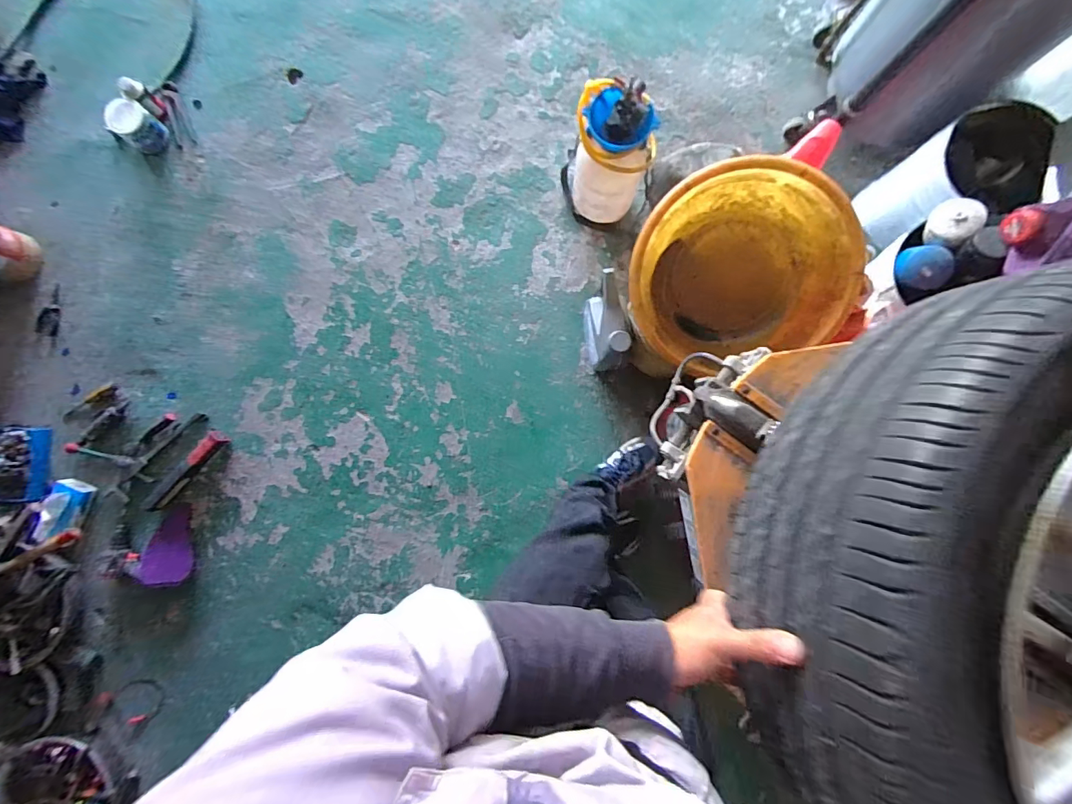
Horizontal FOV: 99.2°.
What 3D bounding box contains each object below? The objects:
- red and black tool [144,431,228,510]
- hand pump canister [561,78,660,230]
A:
[{"bbox_3d":[-1.048,0.208,1.355,0.308,0.049,0.069,-43,87,0],"label":"red and black tool"},{"bbox_3d":[0.181,-0.605,1.154,0.219,0.397,0.185,5,88,2],"label":"hand pump canister"}]

